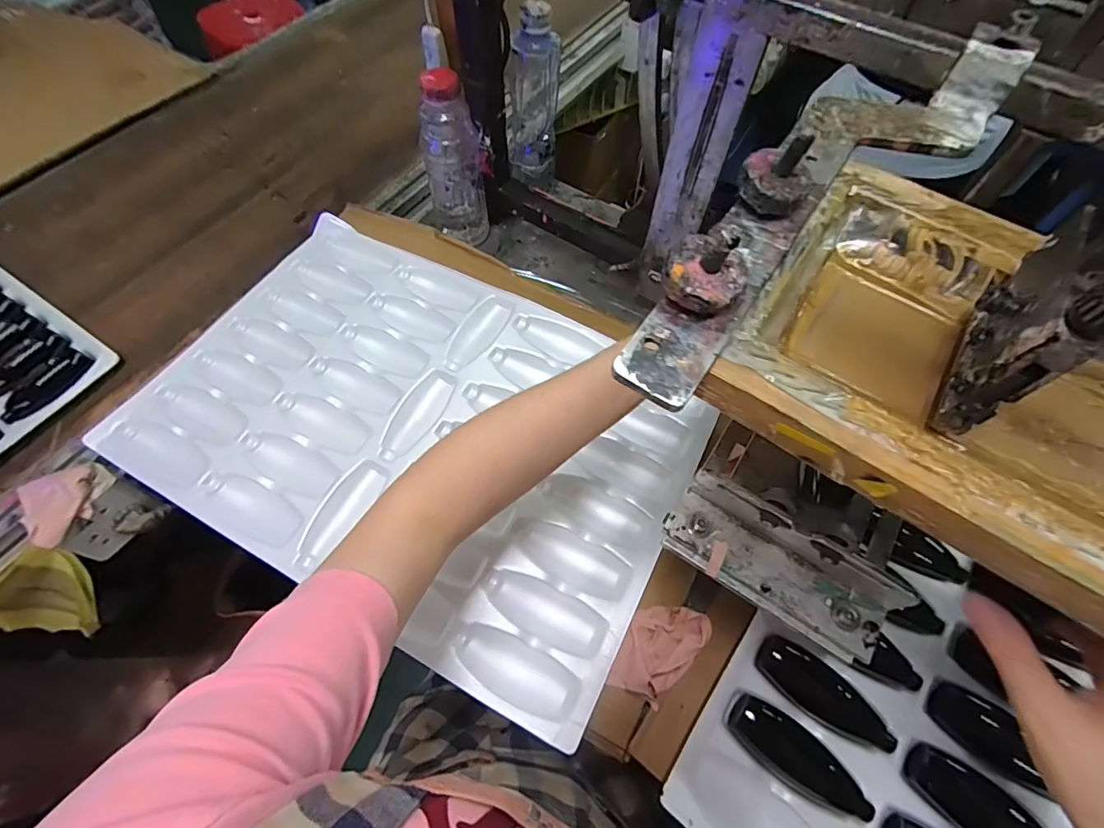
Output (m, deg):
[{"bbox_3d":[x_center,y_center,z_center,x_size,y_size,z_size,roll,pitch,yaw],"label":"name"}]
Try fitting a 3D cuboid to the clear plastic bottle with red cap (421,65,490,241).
[{"bbox_3d":[-0.112,-0.291,0.570,0.061,0.171,0.059,3,65,0],"label":"clear plastic bottle with red cap"}]

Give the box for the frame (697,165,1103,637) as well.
[{"bbox_3d":[0.201,-0.006,0.208,0.230,0.034,0.162,33,69,13],"label":"frame"}]

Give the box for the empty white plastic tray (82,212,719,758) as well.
[{"bbox_3d":[-0.138,0.004,0.510,0.540,0.032,0.359,27,67,11],"label":"empty white plastic tray"}]

